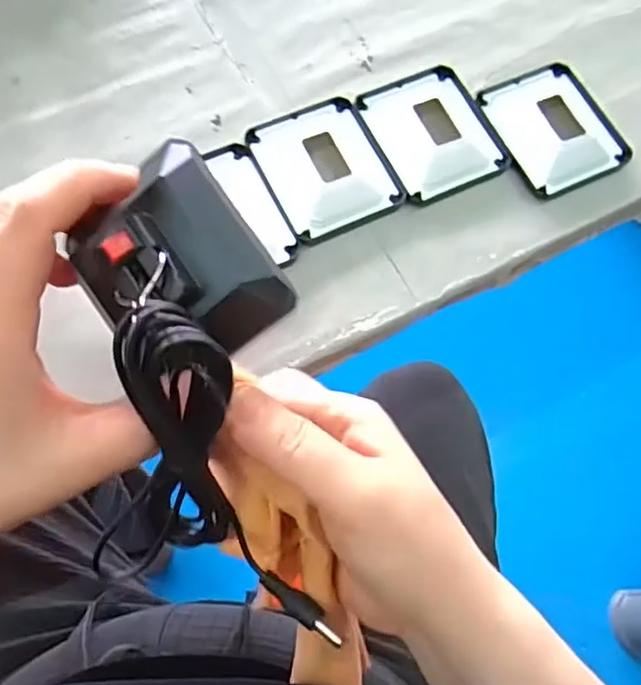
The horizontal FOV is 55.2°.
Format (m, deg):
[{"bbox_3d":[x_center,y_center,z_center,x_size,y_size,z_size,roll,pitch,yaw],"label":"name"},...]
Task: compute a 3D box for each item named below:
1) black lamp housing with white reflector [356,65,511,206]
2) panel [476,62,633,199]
[{"bbox_3d":[0.065,-0.128,0.357,0.067,0.015,0.080,-22,72,-10],"label":"black lamp housing with white reflector"},{"bbox_3d":[0.135,-0.129,0.361,0.066,0.018,0.078,-25,72,-11],"label":"panel"}]

